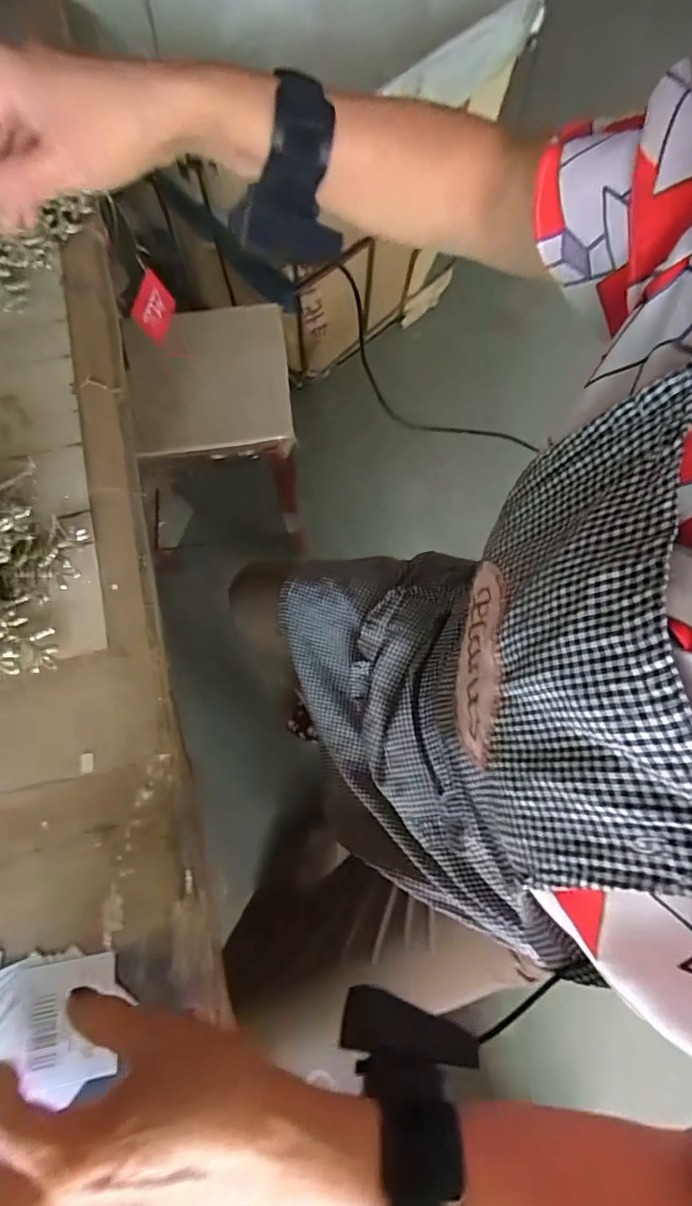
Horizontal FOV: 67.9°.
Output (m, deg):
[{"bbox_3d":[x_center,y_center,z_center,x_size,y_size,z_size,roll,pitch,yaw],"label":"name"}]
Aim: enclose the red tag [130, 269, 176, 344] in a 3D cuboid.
[{"bbox_3d":[-0.211,-0.326,0.571,0.009,0.068,0.053,29,94,5],"label":"red tag"}]

